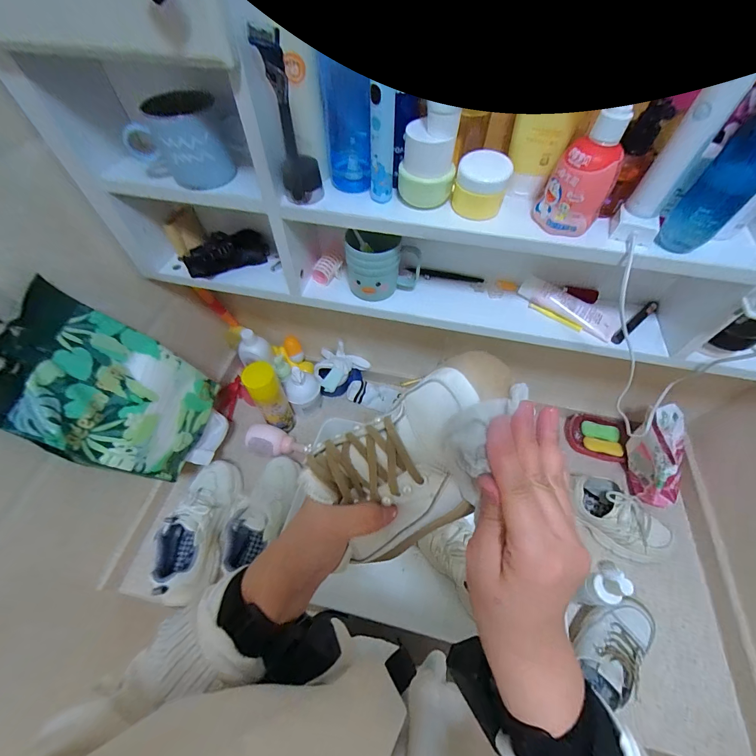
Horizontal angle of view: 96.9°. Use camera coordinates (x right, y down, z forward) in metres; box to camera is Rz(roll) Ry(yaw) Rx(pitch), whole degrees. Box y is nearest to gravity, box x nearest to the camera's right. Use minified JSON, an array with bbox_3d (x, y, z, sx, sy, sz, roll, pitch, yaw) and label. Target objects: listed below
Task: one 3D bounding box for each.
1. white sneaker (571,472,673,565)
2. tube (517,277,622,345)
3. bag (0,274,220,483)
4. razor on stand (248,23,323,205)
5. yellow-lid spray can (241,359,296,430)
[{"bbox_3d":[0.477,0.276,0.667,0.114,0.101,0.214,-36,64,-21],"label":"white sneaker"},{"bbox_3d":[0.290,-0.112,0.507,0.146,0.028,0.056,27,60,16],"label":"tube"},{"bbox_3d":[-0.399,0.034,0.527,0.039,0.320,0.198,5,65,24],"label":"bag"},{"bbox_3d":[-0.091,-0.264,0.360,0.042,0.157,0.030,-1,57,-1],"label":"razor on stand"},{"bbox_3d":[-0.232,0.050,0.736,0.062,0.208,0.063,0,57,0],"label":"yellow-lid spray can"}]

